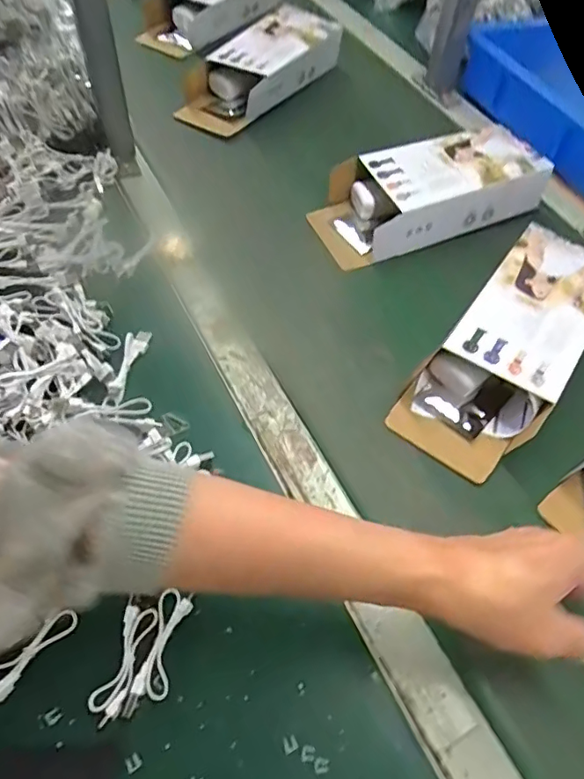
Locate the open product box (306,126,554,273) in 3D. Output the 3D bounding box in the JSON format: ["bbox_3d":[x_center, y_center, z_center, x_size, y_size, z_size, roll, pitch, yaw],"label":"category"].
[{"bbox_3d":[0.148,-0.218,0.585,0.249,0.051,0.111,-18,60,-8],"label":"open product box"}]

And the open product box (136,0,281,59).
[{"bbox_3d":[-0.134,-0.606,0.830,0.114,0.065,0.250,35,66,21],"label":"open product box"}]

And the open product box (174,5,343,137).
[{"bbox_3d":[-0.039,-0.431,0.718,0.097,0.061,0.263,33,66,20],"label":"open product box"}]

